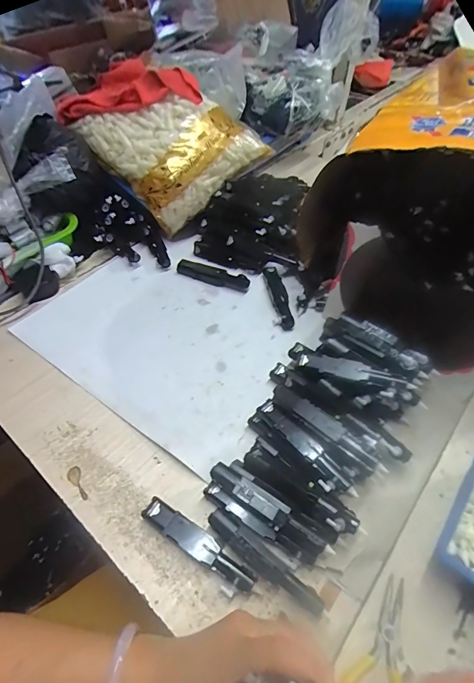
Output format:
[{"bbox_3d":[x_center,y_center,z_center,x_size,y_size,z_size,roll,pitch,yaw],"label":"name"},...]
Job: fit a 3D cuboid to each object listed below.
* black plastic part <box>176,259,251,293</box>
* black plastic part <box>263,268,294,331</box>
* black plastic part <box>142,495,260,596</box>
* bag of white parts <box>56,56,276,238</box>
[{"bbox_3d":[-0.038,-0.110,0.585,0.122,0.019,0.027,18,54,13],"label":"black plastic part"},{"bbox_3d":[0.064,-0.068,0.552,0.021,0.018,0.124,-7,53,-6],"label":"black plastic part"},{"bbox_3d":[-0.036,0.192,0.342,0.120,0.016,0.022,27,57,19],"label":"black plastic part"},{"bbox_3d":[-0.125,-0.359,0.613,0.276,0.062,0.232,44,83,-9],"label":"bag of white parts"}]

